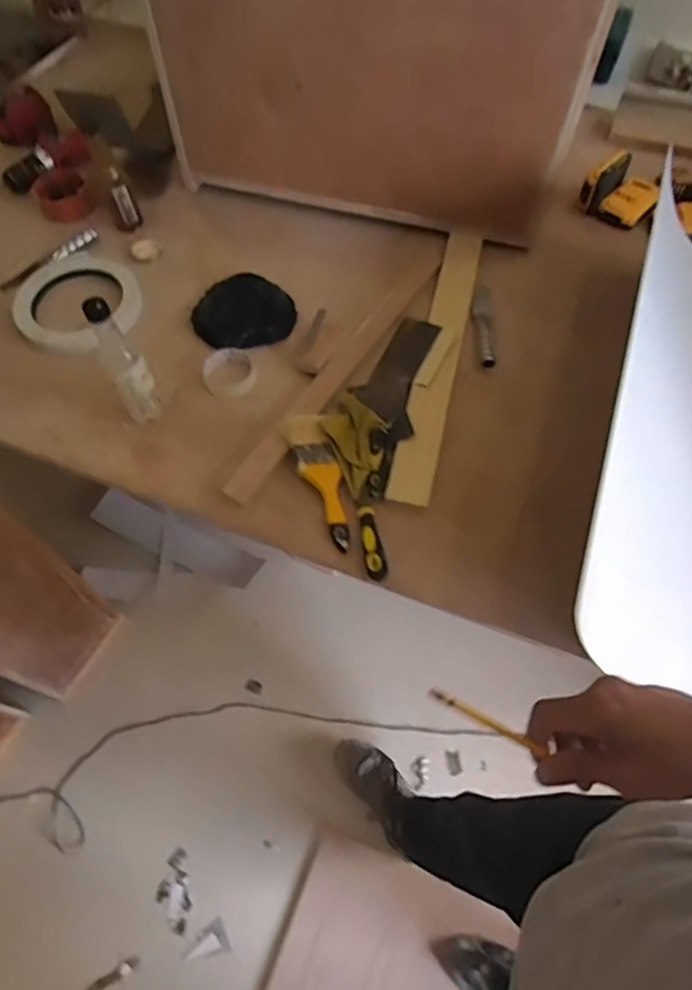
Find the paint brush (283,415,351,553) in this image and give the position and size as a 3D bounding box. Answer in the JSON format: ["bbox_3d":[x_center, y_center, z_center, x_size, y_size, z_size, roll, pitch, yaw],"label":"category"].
[{"bbox_3d":[-0.035,-0.026,0.802,0.056,0.017,0.215,-16,62,-8],"label":"paint brush"}]

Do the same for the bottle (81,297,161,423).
[{"bbox_3d":[-0.309,-0.180,0.804,0.055,0.201,0.056,-25,63,-12],"label":"bottle"}]

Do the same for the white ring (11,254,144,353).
[{"bbox_3d":[-0.468,-0.345,0.991,0.211,0.027,0.198,0,61,1],"label":"white ring"}]

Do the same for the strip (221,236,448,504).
[{"bbox_3d":[0.012,-0.231,0.922,0.043,0.013,0.616,30,66,16],"label":"strip"}]

